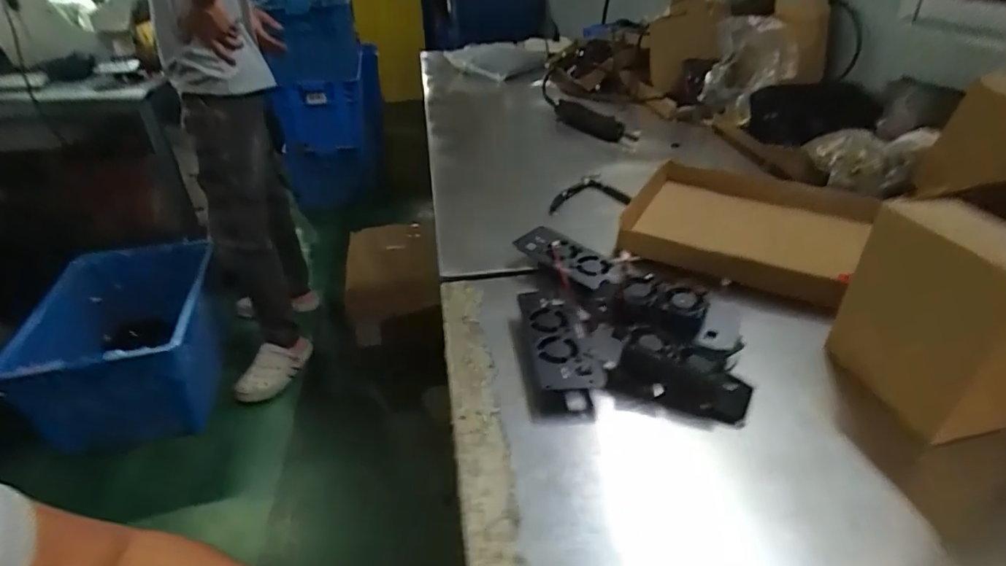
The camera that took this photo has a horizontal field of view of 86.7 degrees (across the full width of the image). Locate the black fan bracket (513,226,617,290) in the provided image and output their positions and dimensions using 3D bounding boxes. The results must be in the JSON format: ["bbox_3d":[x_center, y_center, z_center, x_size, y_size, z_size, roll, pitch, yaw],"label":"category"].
[{"bbox_3d":[0.074,-0.031,0.608,0.050,0.006,0.120,-39,54,-26],"label":"black fan bracket"}]

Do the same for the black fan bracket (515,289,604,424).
[{"bbox_3d":[0.052,0.060,0.491,0.061,0.020,0.154,-2,33,-1],"label":"black fan bracket"}]

